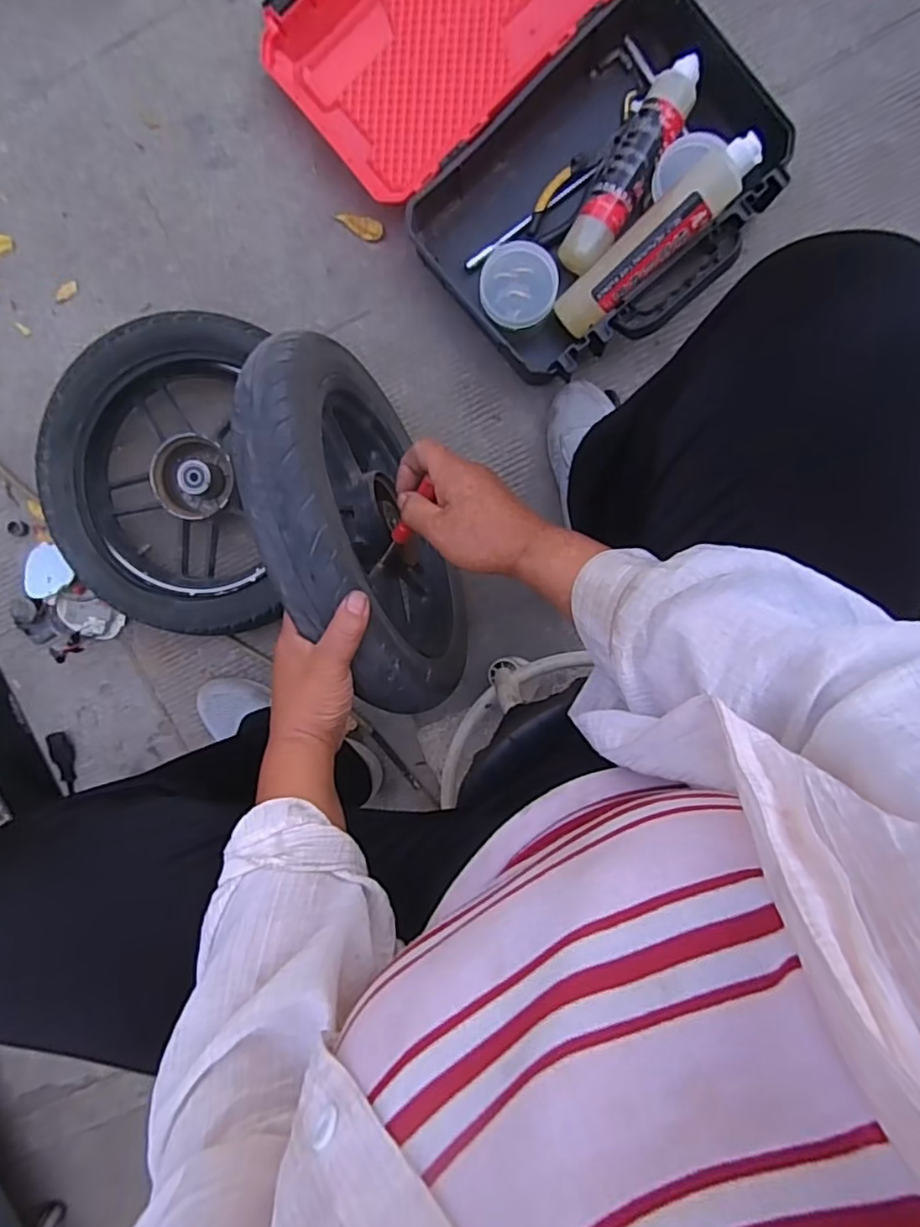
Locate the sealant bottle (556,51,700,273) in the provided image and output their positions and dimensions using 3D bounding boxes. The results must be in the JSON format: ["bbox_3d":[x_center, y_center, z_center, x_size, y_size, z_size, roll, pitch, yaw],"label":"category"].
[{"bbox_3d":[0.189,-0.491,0.669,0.062,0.047,0.239,28,97,-1],"label":"sealant bottle"}]

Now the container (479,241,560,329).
[{"bbox_3d":[0.067,-0.373,0.687,0.085,0.047,0.079,0,95,3],"label":"container"}]

